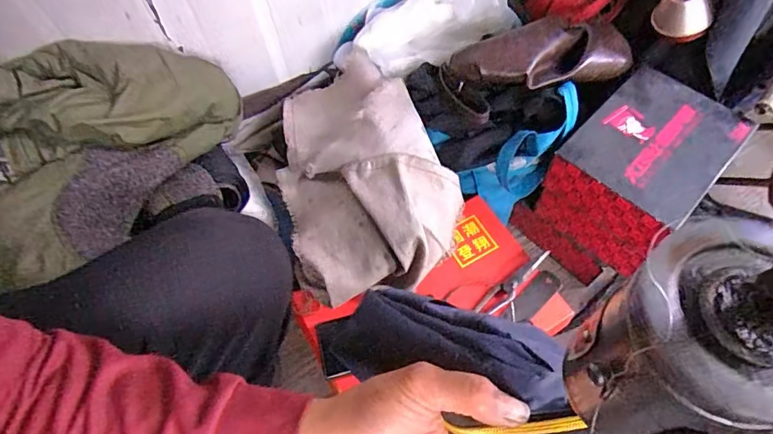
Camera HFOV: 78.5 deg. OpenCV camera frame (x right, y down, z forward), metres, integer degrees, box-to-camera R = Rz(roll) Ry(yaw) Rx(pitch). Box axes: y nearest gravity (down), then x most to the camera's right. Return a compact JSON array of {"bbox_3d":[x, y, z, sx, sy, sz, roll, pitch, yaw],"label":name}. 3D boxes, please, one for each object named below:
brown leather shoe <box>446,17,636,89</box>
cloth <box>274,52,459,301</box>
[{"bbox_3d":[0.211,-0.216,0.642,0.243,0.069,0.085,-13,61,-3],"label":"brown leather shoe"},{"bbox_3d":[-0.036,-0.067,0.656,0.225,0.097,0.336,-15,61,-4],"label":"cloth"}]

